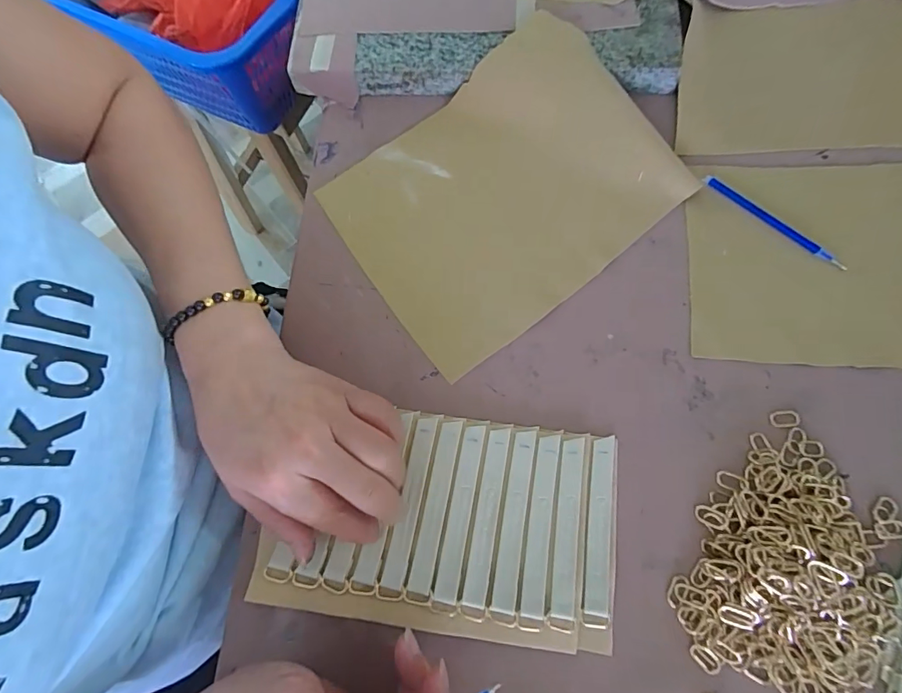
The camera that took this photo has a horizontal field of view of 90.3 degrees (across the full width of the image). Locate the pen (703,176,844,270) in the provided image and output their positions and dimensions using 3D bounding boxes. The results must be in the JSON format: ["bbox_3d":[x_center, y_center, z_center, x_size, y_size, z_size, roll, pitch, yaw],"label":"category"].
[{"bbox_3d":[0.226,-0.087,0.315,0.109,0.007,0.006,41,80,13],"label":"pen"}]

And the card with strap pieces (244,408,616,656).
[{"bbox_3d":[-0.005,0.103,0.270,0.204,0.014,0.120,7,75,1],"label":"card with strap pieces"}]

